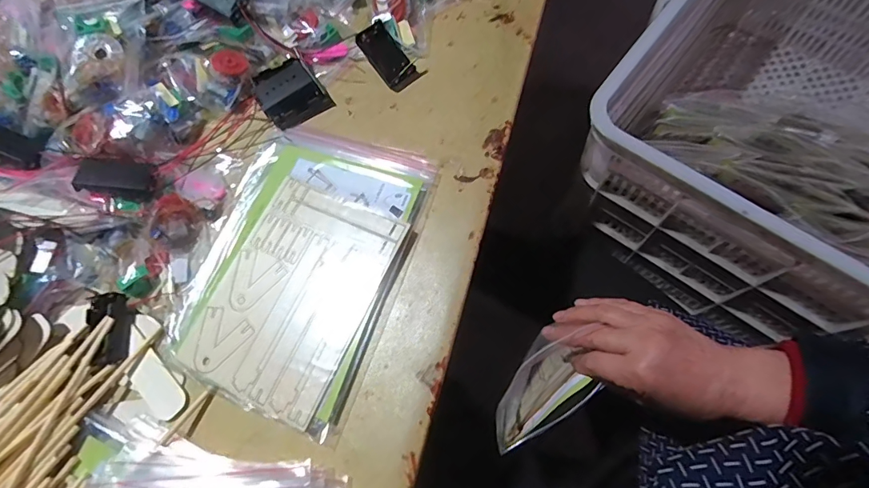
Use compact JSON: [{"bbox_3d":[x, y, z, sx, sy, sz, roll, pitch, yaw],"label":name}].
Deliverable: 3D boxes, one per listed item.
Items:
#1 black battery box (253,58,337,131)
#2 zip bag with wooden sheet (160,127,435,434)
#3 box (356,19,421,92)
[{"bbox_3d":[-0.147,-0.154,0.452,0.060,0.021,0.075,-37,71,-11],"label":"black battery box"},{"bbox_3d":[-0.116,0.005,0.391,0.178,0.010,0.246,20,71,11],"label":"zip bag with wooden sheet"},{"bbox_3d":[-0.047,-0.185,0.453,0.031,0.011,0.067,-38,92,-11],"label":"box"}]

